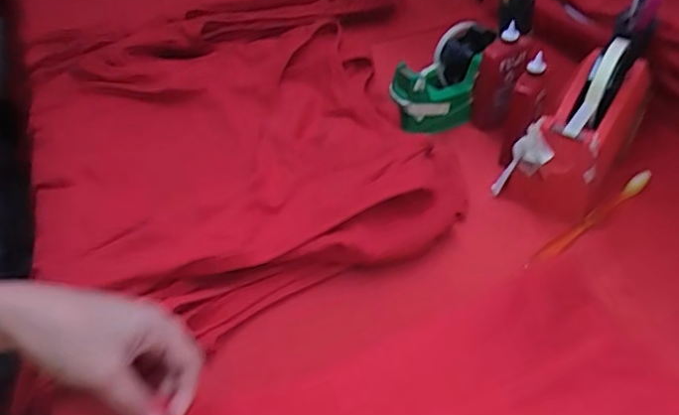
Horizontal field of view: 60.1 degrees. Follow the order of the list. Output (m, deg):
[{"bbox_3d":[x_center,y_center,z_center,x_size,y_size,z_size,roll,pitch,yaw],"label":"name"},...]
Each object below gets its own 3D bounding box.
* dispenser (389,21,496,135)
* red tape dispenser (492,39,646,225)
[{"bbox_3d":[0.118,-0.139,0.673,0.121,0.104,0.057,-19,48,-18],"label":"dispenser"},{"bbox_3d":[0.240,-0.089,0.580,0.093,0.108,0.174,27,51,25],"label":"red tape dispenser"}]

